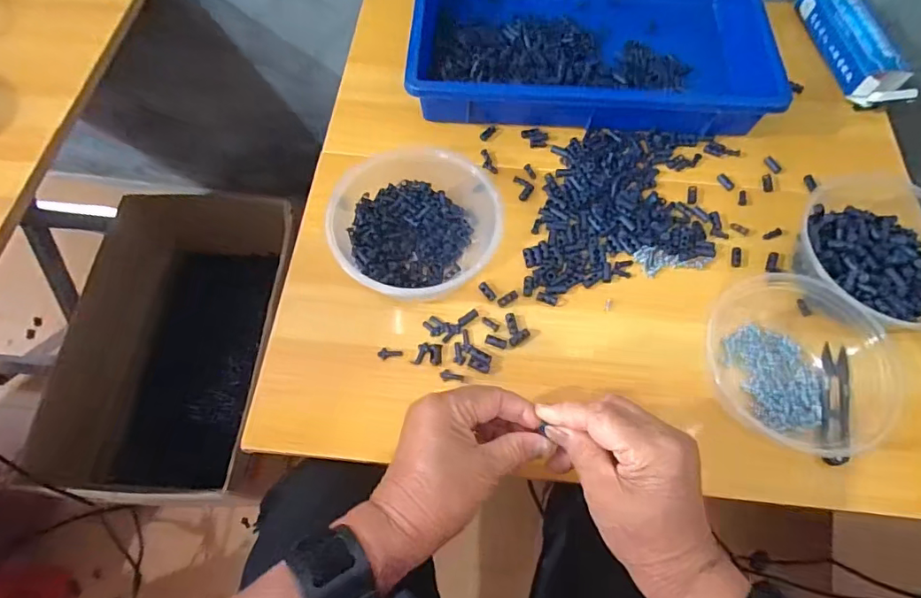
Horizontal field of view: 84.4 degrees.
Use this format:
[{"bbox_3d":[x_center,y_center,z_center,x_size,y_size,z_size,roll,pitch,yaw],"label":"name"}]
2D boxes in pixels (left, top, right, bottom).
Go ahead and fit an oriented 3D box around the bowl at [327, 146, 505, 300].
[{"bbox_3d":[-0.040,-0.065,0.441,0.142,0.055,0.153,-17,67,-8],"label":"bowl"}]

